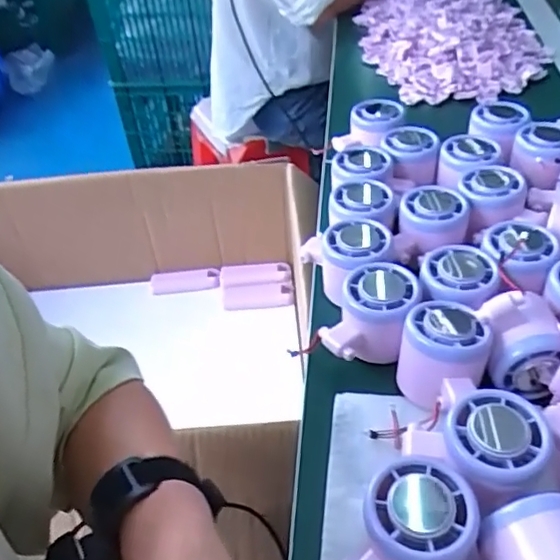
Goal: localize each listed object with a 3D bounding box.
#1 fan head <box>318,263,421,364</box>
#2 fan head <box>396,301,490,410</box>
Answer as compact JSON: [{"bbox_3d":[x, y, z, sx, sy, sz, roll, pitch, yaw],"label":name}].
[{"bbox_3d":[0.066,0.028,0.428,0.054,0.051,0.070,27,52,32],"label":"fan head"},{"bbox_3d":[0.108,0.050,0.393,0.055,0.048,0.064,15,46,22],"label":"fan head"}]

